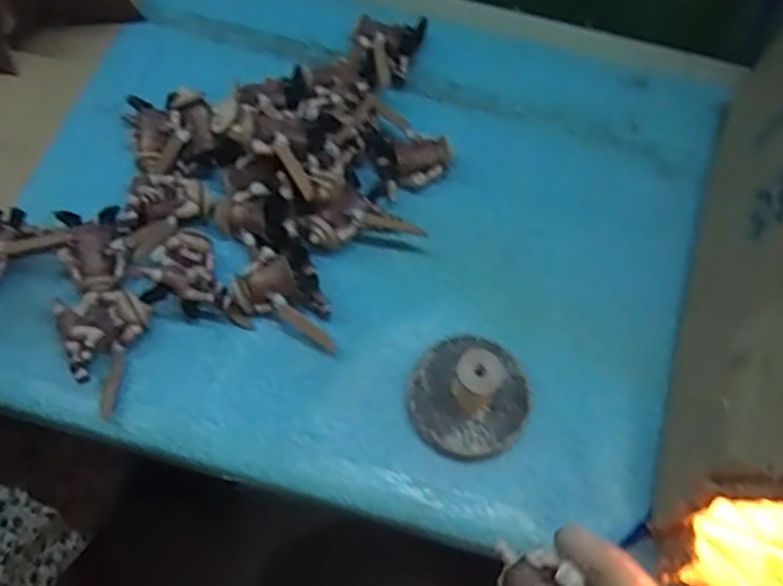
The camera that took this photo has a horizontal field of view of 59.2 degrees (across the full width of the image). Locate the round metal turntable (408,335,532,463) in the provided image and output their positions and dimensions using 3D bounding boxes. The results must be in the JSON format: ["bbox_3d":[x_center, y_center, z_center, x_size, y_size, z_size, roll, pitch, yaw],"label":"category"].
[{"bbox_3d":[0.051,0.061,0.433,0.074,0.050,0.077,1,65,-3],"label":"round metal turntable"}]

